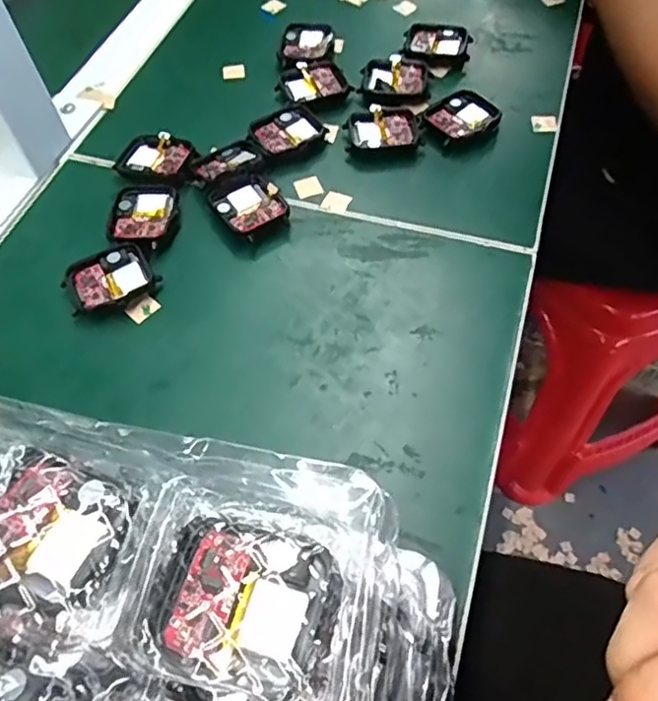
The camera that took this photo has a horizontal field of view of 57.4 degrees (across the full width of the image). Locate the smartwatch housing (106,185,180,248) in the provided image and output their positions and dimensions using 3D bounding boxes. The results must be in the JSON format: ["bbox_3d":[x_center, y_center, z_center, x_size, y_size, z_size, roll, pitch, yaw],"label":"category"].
[{"bbox_3d":[-0.108,-0.077,0.348,0.038,0.005,0.044,1,59,1],"label":"smartwatch housing"}]

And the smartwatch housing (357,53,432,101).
[{"bbox_3d":[0.046,-0.186,0.409,0.047,0.009,0.038,6,59,4],"label":"smartwatch housing"}]

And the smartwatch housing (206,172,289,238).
[{"bbox_3d":[-0.046,-0.084,0.350,0.038,0.012,0.041,-33,64,-18],"label":"smartwatch housing"}]

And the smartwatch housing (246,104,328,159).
[{"bbox_3d":[-0.028,-0.141,0.387,0.047,0.009,0.041,-25,62,-14],"label":"smartwatch housing"}]

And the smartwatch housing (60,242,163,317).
[{"bbox_3d":[-0.118,-0.037,0.327,0.045,0.009,0.038,-31,63,-16],"label":"smartwatch housing"}]

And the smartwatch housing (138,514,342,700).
[{"bbox_3d":[-0.021,0.062,0.150,0.046,0.008,0.037,15,60,9],"label":"smartwatch housing"}]

